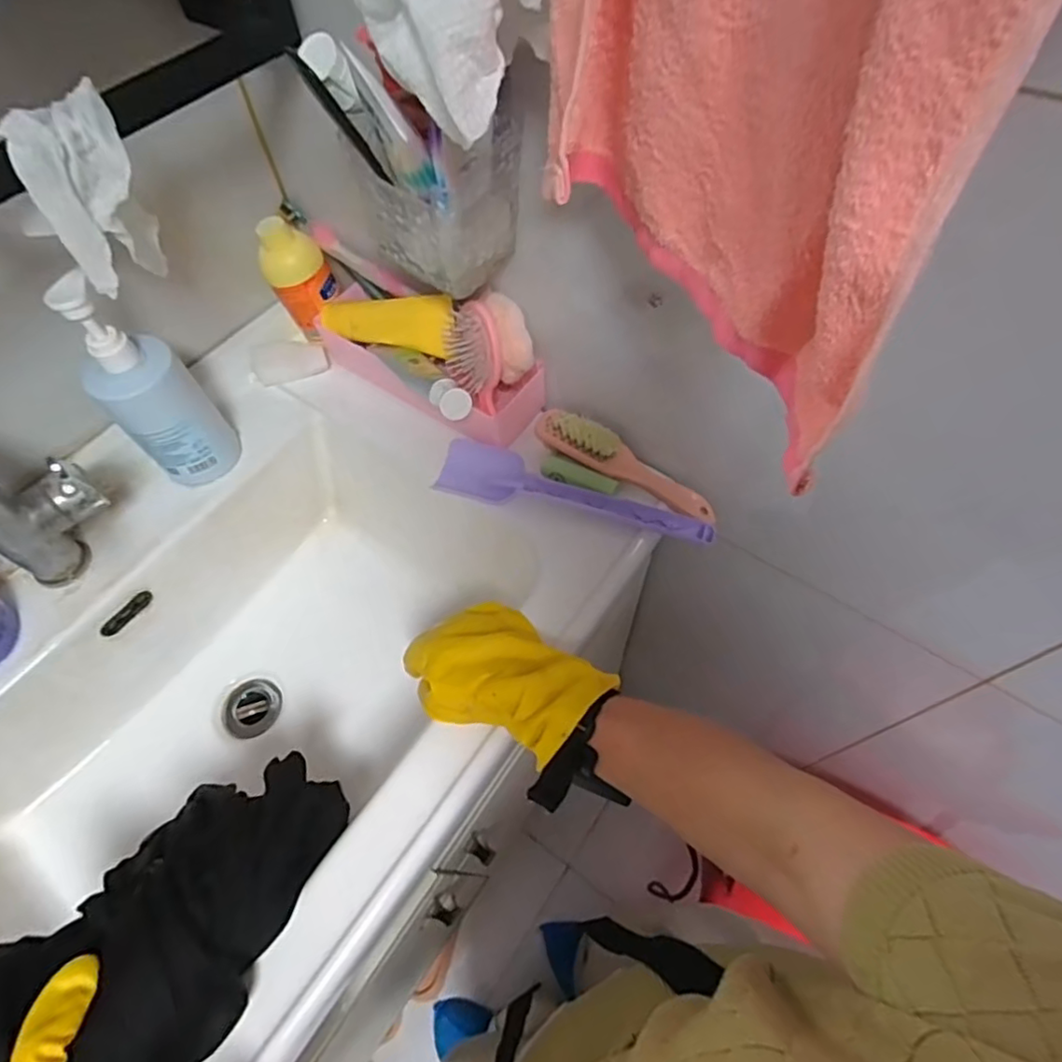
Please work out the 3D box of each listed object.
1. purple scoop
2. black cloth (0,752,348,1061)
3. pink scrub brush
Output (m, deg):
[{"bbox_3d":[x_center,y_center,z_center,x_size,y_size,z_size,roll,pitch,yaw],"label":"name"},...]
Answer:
[{"bbox_3d":[0.039,-0.038,0.558,0.254,0.014,0.059,12,60,9],"label":"purple scoop"},{"bbox_3d":[-0.229,0.250,0.390,0.140,0.095,0.212,34,66,20],"label":"black cloth"},{"bbox_3d":[0.085,-0.065,0.558,0.184,0.036,0.035,27,64,17],"label":"pink scrub brush"}]

